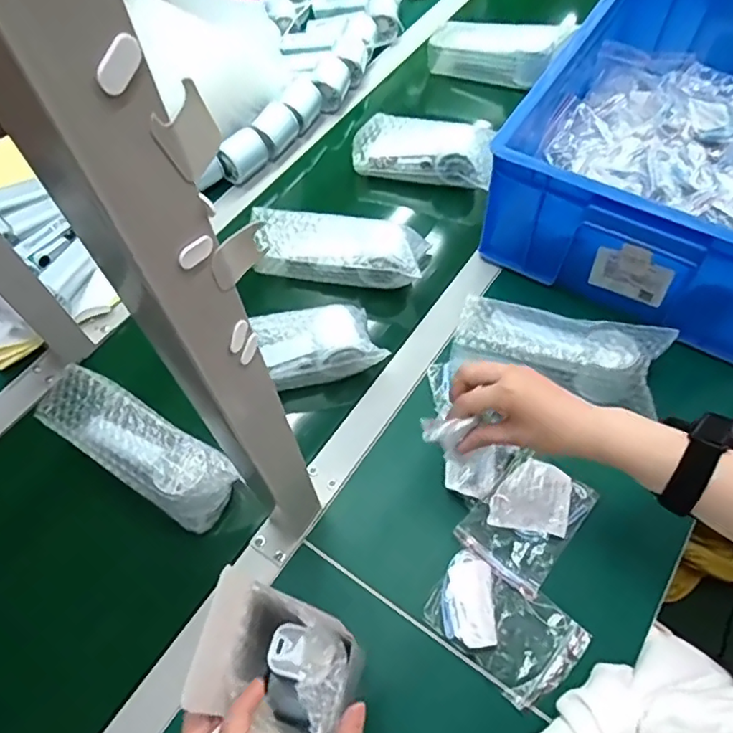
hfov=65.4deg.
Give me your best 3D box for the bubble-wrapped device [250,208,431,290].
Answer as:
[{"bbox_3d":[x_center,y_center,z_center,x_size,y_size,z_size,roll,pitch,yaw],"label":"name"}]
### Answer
[{"bbox_3d":[-0.036,-0.140,0.702,0.217,0.064,0.071,10,62,4],"label":"bubble-wrapped device"}]

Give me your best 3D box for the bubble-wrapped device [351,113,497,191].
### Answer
[{"bbox_3d":[0.073,-0.293,0.787,0.193,0.059,0.087,15,63,7],"label":"bubble-wrapped device"}]

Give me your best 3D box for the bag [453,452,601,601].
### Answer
[{"bbox_3d":[0.154,0.145,0.545,0.085,0.011,0.119,39,68,18],"label":"bag"}]

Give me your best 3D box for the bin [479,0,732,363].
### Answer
[{"bbox_3d":[0.391,-0.268,0.683,0.370,0.167,0.442,30,66,14],"label":"bin"}]

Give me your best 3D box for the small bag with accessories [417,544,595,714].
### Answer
[{"bbox_3d":[0.120,0.224,0.501,0.124,0.019,0.086,40,69,19],"label":"small bag with accessories"}]

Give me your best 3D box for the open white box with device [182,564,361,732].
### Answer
[{"bbox_3d":[-0.055,0.184,0.337,0.093,0.053,0.085,21,64,10],"label":"open white box with device"}]

